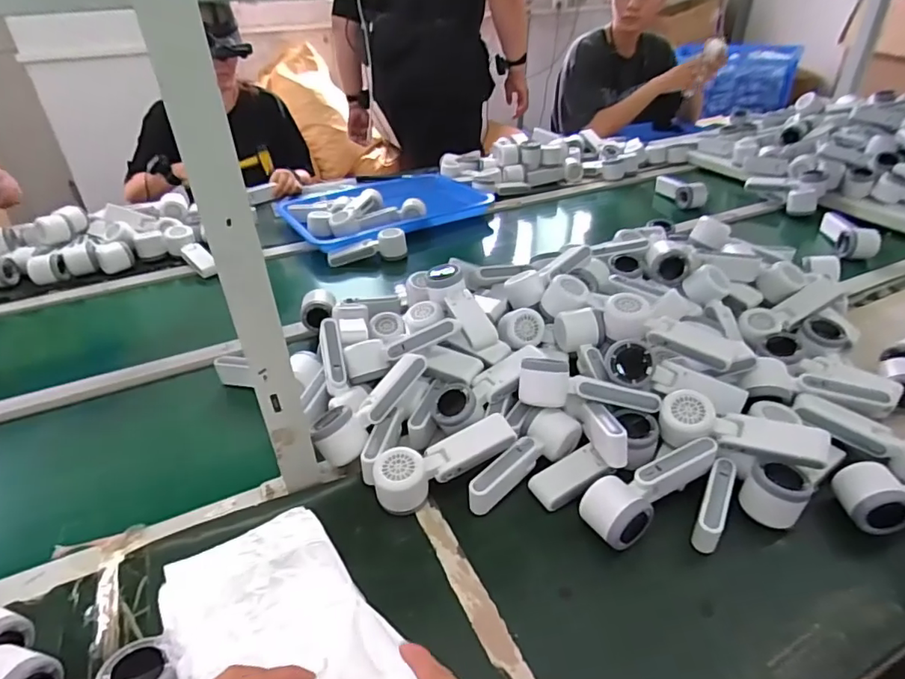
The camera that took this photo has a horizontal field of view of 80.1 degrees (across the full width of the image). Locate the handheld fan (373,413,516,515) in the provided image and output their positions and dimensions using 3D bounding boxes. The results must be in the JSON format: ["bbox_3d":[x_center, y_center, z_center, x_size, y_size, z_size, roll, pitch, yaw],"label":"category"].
[{"bbox_3d":[-0.011,0.140,0.619,0.163,0.057,0.056,-20,39,-24],"label":"handheld fan"}]

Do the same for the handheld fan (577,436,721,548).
[{"bbox_3d":[0.214,0.158,0.582,0.164,0.067,0.060,-20,39,-23],"label":"handheld fan"}]

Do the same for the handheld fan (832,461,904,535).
[{"bbox_3d":[0.493,0.168,0.574,0.150,0.063,0.062,-5,36,-4],"label":"handheld fan"}]

